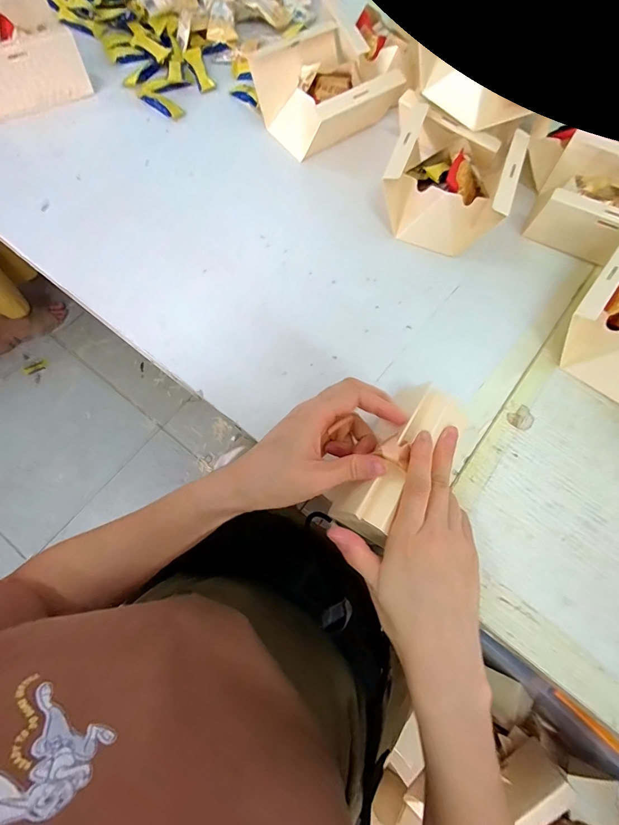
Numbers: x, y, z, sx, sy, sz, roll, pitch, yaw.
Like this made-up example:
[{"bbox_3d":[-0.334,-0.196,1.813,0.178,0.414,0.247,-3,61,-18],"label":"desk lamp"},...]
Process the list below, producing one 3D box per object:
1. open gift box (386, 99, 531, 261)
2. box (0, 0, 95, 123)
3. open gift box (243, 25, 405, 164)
[{"bbox_3d":[0.153,-0.257,0.440,0.135,0.069,0.121,23,71,5],"label":"open gift box"},{"bbox_3d":[-0.354,-0.434,0.472,0.125,0.076,0.106,-30,75,-13],"label":"box"},{"bbox_3d":[0.022,-0.399,0.480,0.144,0.057,0.138,-33,75,-13],"label":"open gift box"}]

